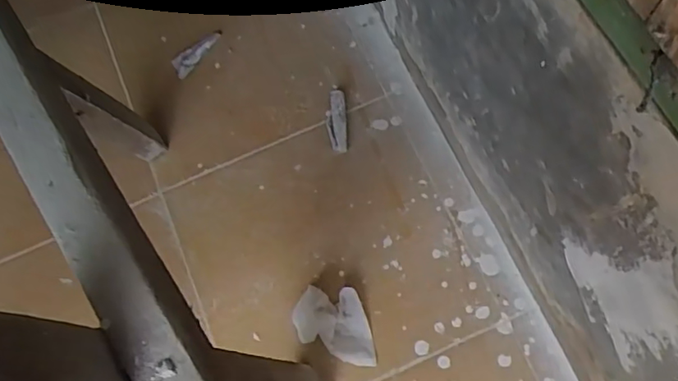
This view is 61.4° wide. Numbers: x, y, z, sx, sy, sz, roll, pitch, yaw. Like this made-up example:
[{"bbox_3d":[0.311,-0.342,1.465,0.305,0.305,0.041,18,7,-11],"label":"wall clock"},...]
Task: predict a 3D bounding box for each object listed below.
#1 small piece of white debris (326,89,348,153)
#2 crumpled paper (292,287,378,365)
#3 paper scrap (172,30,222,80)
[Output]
[{"bbox_3d":[-0.003,-0.114,0.937,0.034,0.018,0.105,-3,71,4],"label":"small piece of white debris"},{"bbox_3d":[0.002,0.189,0.821,0.127,0.031,0.091,22,74,12],"label":"crumpled paper"},{"bbox_3d":[-0.246,-0.241,0.988,0.031,0.022,0.109,31,76,14],"label":"paper scrap"}]

